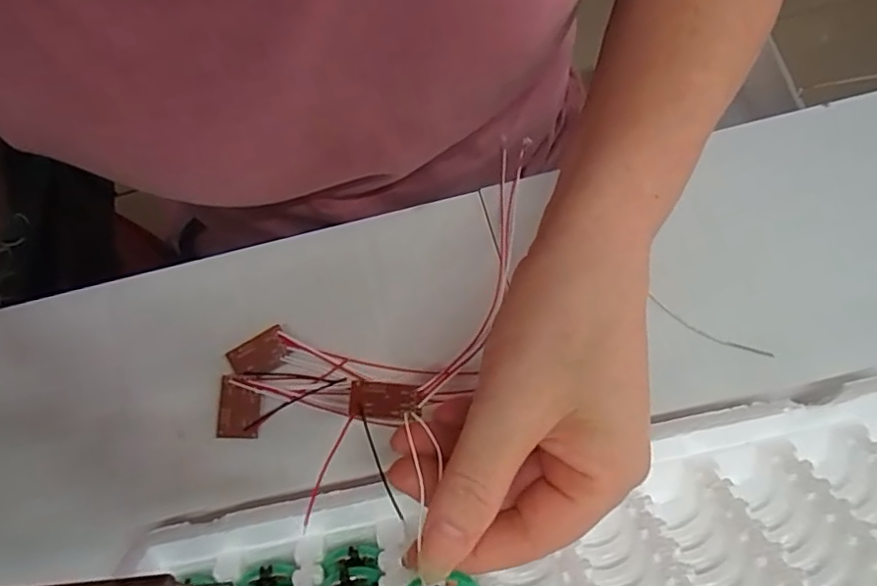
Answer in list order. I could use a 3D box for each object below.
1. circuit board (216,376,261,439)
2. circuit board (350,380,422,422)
[{"bbox_3d":[-0.094,0.054,0.275,0.019,0.004,0.027,3,82,-5],"label":"circuit board"},{"bbox_3d":[-0.021,0.042,0.233,0.027,0.004,0.017,6,44,-9],"label":"circuit board"}]

